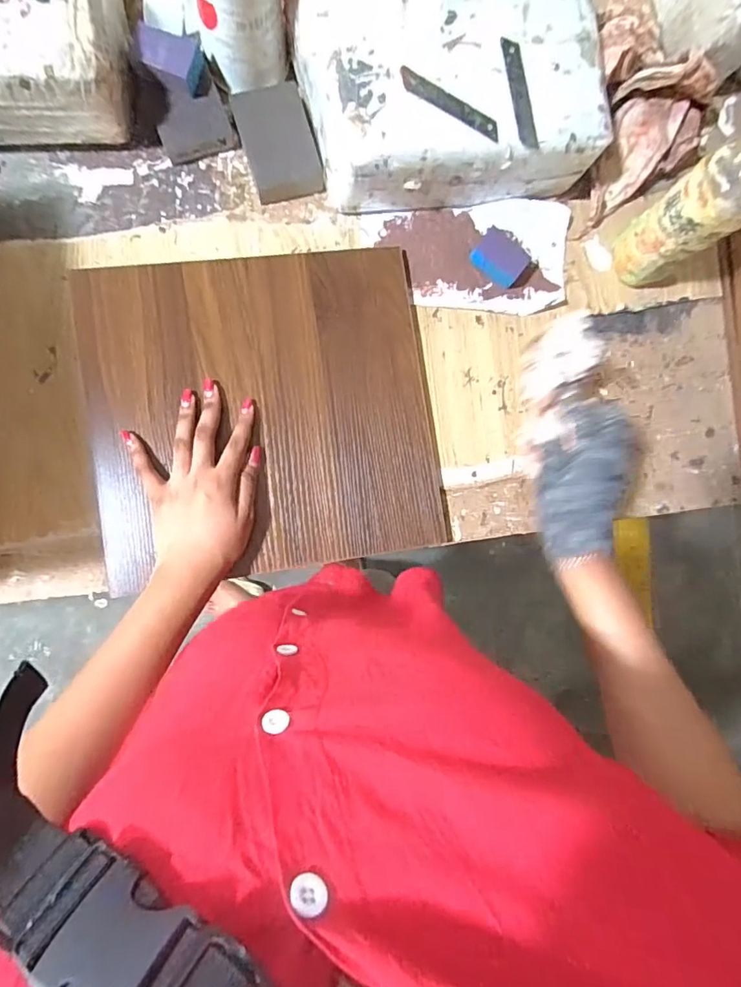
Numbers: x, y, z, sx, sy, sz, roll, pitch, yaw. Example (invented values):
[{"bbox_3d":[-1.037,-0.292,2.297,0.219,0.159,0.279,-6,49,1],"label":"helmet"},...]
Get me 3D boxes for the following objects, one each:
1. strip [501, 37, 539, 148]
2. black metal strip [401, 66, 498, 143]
[{"bbox_3d":[0.135,-0.367,0.447,0.019,0.006,0.097,-13,94,-8],"label":"strip"},{"bbox_3d":[0.072,-0.350,0.439,0.101,0.008,0.020,27,88,-8],"label":"black metal strip"}]

